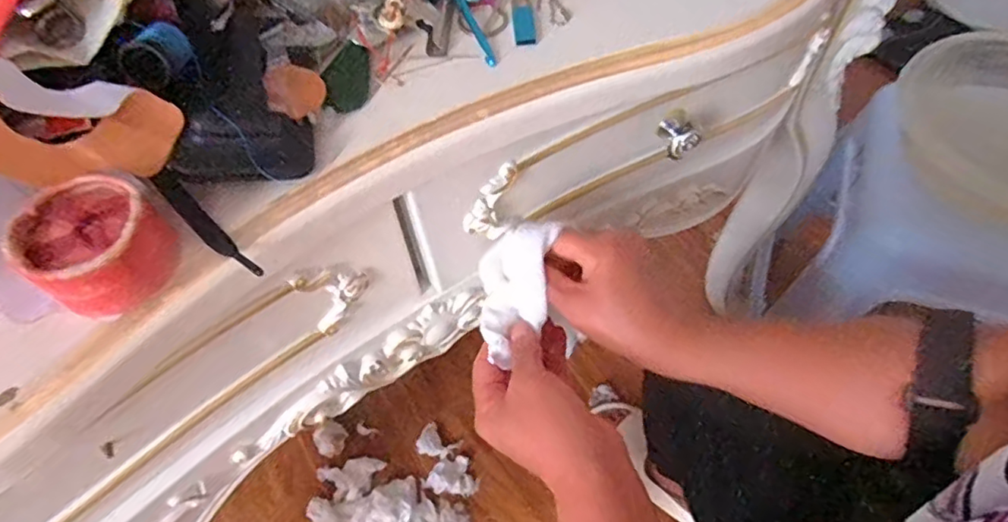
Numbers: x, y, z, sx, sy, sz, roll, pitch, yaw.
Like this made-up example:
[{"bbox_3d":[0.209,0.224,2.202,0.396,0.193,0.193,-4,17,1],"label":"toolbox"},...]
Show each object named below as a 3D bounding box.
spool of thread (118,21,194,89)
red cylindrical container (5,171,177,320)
[{"bbox_3d":[-0.163,-0.098,0.282,0.021,0.019,0.031,30,64,21],"label":"spool of thread"},{"bbox_3d":[-0.175,-0.006,0.258,0.052,0.035,0.051,38,67,24],"label":"red cylindrical container"}]

